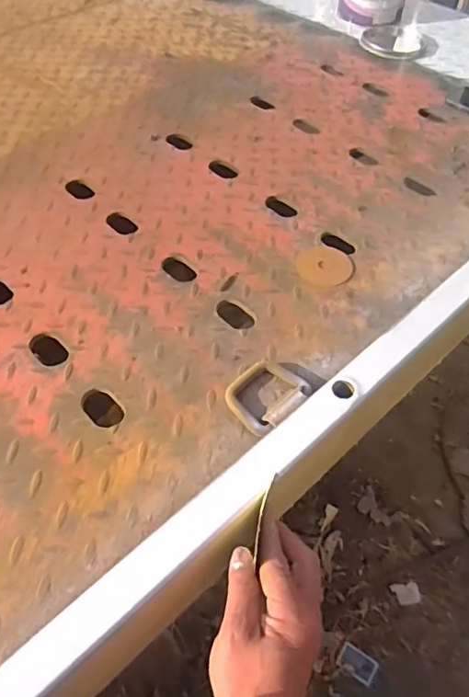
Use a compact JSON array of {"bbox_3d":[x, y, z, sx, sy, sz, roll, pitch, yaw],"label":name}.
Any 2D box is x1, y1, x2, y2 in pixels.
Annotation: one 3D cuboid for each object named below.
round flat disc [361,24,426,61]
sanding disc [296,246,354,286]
[{"bbox_3d":[0.341,-0.658,1.136,0.132,0.016,0.140,13,53,10],"label":"round flat disc"},{"bbox_3d":[0.120,-0.112,0.709,0.073,0.004,0.073,0,52,0],"label":"sanding disc"}]

